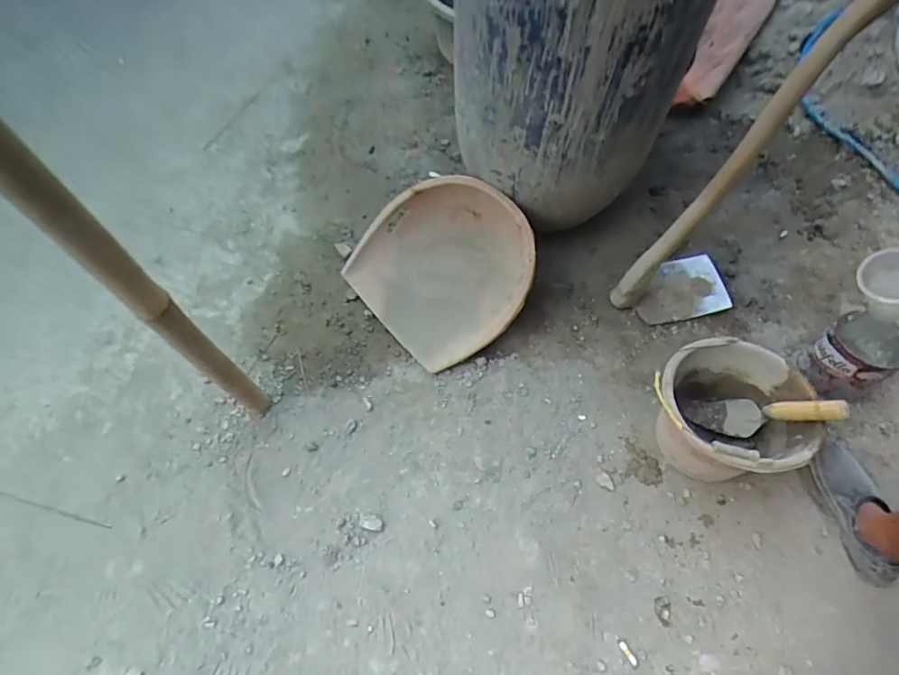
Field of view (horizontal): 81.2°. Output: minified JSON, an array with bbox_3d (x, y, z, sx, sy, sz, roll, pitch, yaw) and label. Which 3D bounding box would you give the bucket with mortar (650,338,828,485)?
[{"bbox_3d":[0.547,0.160,1.040,0.285,0.221,0.259,-27,60,-15],"label":"bucket with mortar"}]

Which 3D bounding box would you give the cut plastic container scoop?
[{"bbox_3d":[-0.005,-0.186,1.285,0.384,0.179,0.442,-35,62,-19],"label":"cut plastic container scoop"}]

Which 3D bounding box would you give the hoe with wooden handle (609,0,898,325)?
[{"bbox_3d":[0.559,-0.305,1.014,0.204,0.757,0.277,39,66,24],"label":"hoe with wooden handle"}]

